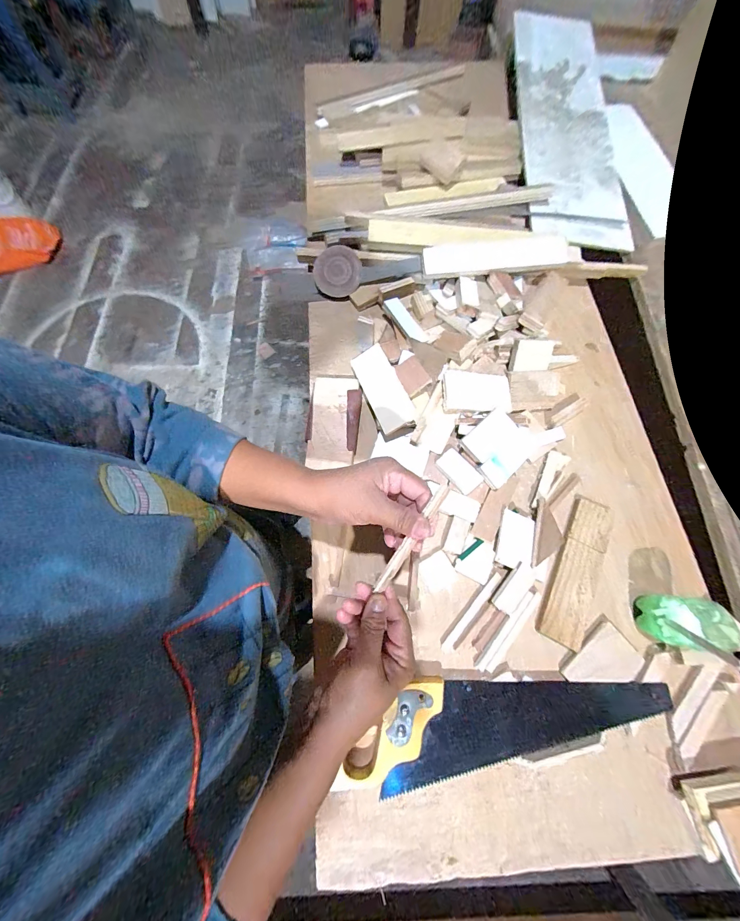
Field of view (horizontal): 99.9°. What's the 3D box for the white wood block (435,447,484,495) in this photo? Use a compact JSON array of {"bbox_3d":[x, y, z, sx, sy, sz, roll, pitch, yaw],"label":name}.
[{"bbox_3d":[0.128,0.015,0.448,0.036,0.008,0.065,-40,76,-13],"label":"white wood block"}]

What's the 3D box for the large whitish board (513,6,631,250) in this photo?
[{"bbox_3d":[0.415,-0.727,0.653,0.204,0.030,0.678,2,71,0],"label":"large whitish board"}]

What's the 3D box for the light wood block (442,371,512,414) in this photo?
[{"bbox_3d":[0.166,-0.105,0.473,0.107,0.010,0.061,0,71,-1],"label":"light wood block"}]

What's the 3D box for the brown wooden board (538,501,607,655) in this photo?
[{"bbox_3d":[0.283,0.146,0.422,0.056,0.009,0.199,25,72,7],"label":"brown wooden board"}]

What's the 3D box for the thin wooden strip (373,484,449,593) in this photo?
[{"bbox_3d":[0.039,0.071,0.283,0.010,0.006,0.113,33,96,7],"label":"thin wooden strip"}]

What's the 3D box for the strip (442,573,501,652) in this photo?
[{"bbox_3d":[0.135,0.199,0.409,0.014,0.006,0.117,40,75,12],"label":"strip"}]

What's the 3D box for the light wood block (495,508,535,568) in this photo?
[{"bbox_3d":[0.199,0.108,0.422,0.050,0.012,0.074,17,75,3],"label":"light wood block"}]

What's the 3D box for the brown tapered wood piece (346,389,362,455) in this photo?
[{"bbox_3d":[-0.025,-0.064,0.480,0.021,0.022,0.098,0,75,-2],"label":"brown tapered wood piece"}]

